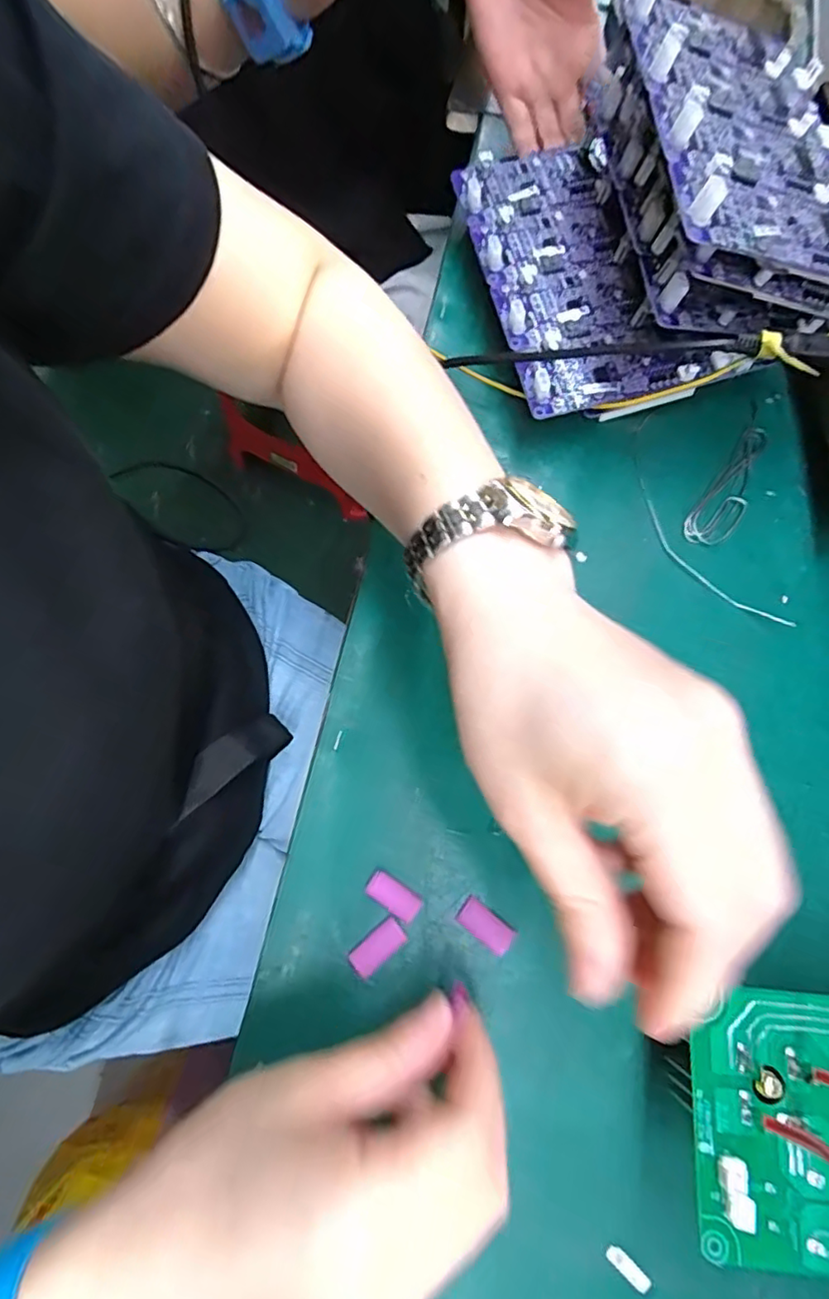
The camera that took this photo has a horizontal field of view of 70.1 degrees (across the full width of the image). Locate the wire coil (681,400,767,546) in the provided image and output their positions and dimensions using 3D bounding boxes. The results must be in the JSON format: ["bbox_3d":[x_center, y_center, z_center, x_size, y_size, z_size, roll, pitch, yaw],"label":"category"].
[{"bbox_3d":[0.187,-0.103,0.340,0.026,0.005,0.111,30,74,9],"label":"wire coil"}]

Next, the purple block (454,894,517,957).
[{"bbox_3d":[0.032,0.124,0.264,0.026,0.004,0.013,35,75,10],"label":"purple block"}]

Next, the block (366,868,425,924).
[{"bbox_3d":[-0.009,0.111,0.266,0.025,0.006,0.012,33,75,10],"label":"block"}]

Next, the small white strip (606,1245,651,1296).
[{"bbox_3d":[0.083,0.241,0.228,0.019,0.004,0.006,39,76,11],"label":"small white strip"}]

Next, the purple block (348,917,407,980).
[{"bbox_3d":[-0.016,0.132,0.261,0.025,0.004,0.013,-38,76,-12],"label":"purple block"}]

